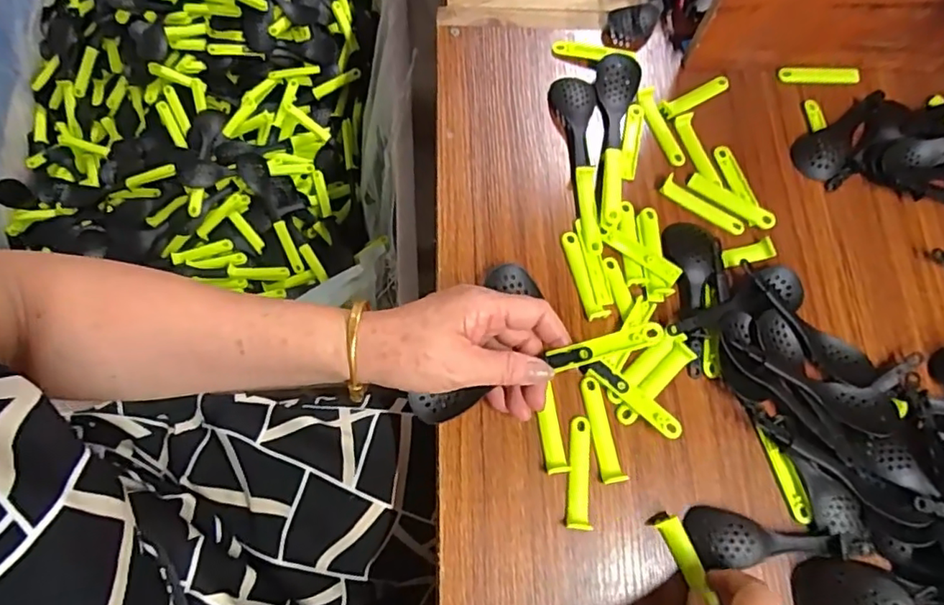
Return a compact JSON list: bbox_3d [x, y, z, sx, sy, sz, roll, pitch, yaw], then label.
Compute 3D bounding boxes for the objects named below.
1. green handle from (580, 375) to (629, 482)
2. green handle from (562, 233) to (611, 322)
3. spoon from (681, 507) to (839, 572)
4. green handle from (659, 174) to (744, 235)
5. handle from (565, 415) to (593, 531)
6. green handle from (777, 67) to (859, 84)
[{"bbox_3d":[0.093,0.091,0.415,0.016,0.006,0.074,-11,72,-8],"label":"green handle"},{"bbox_3d":[0.087,-0.022,0.456,0.016,0.007,0.075,-15,72,-9],"label":"green handle"},{"bbox_3d":[0.200,0.158,0.394,0.102,0.008,0.038,-3,71,-5],"label":"spoon"},{"bbox_3d":[0.195,-0.082,0.487,0.076,0.011,0.015,33,72,8],"label":"green handle"},{"bbox_3d":[0.075,0.118,0.402,0.015,0.005,0.076,6,70,-2],"label":"handle"},{"bbox_3d":[0.326,-0.214,0.542,0.077,0.006,0.017,-1,71,-4],"label":"green handle"}]

